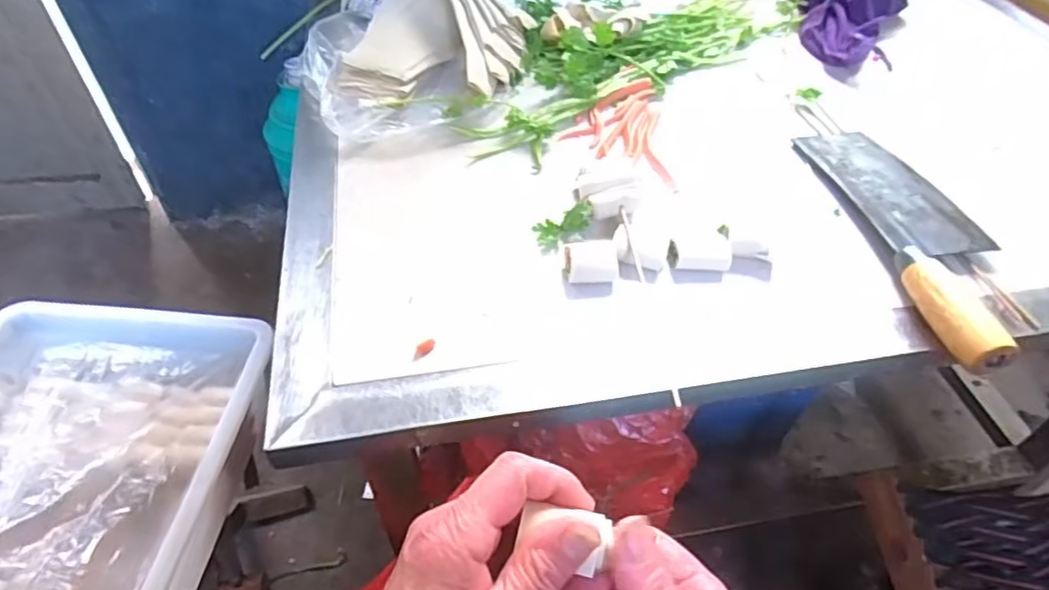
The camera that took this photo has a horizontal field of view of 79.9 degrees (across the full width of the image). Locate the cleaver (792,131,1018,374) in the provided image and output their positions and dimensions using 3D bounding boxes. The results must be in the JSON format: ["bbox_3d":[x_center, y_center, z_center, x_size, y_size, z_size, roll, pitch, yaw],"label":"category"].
[{"bbox_3d":[0.299,-0.055,0.476,0.083,0.025,0.260,-5,48,-6],"label":"cleaver"}]

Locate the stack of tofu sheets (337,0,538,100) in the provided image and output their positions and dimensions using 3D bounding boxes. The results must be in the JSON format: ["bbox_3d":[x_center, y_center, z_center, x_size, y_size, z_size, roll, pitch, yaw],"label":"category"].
[{"bbox_3d":[-0.085,-0.249,0.610,0.149,0.074,0.172,14,49,12],"label":"stack of tofu sheets"}]

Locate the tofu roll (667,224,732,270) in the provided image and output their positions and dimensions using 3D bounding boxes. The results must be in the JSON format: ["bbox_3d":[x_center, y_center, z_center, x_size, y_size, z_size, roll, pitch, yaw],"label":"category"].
[{"bbox_3d":[0.128,-0.032,0.463,0.044,0.021,0.039,2,47,1],"label":"tofu roll"}]

